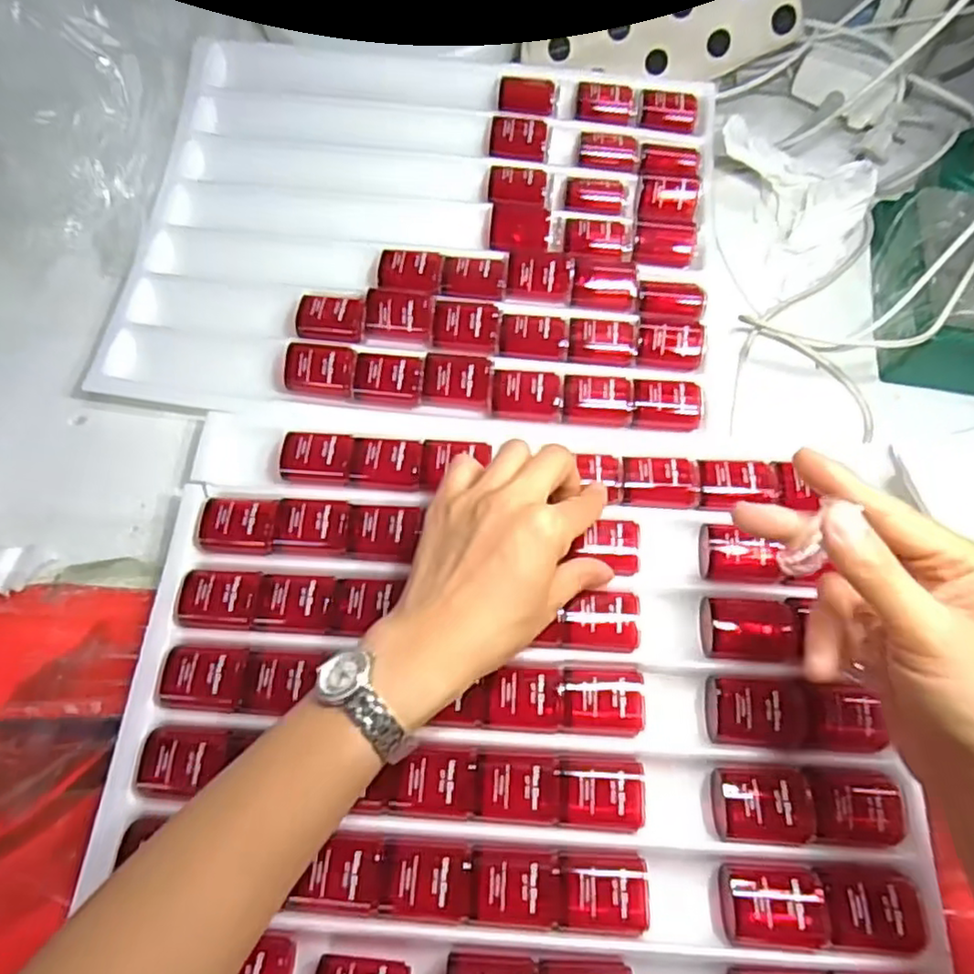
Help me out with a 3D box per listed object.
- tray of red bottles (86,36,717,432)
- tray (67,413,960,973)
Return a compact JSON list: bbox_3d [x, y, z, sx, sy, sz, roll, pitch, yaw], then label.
[{"bbox_3d":[-0.042,-0.193,0.452,0.392,0.034,0.318,4,63,6],"label":"tray of red bottles"},{"bbox_3d":[0.012,0.104,0.334,0.378,0.044,0.296,2,63,5],"label":"tray"}]

